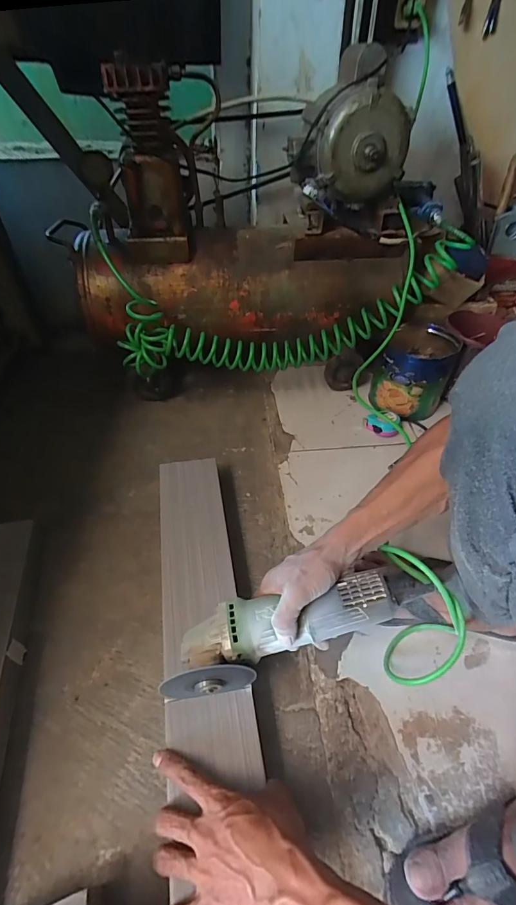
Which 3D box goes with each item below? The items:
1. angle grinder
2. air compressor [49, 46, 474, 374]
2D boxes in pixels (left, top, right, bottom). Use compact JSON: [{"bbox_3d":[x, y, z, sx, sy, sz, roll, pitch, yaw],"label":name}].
[{"bbox_3d":[0.023,0.199,0.454,0.257,0.074,0.074,-19,48,0],"label":"angle grinder"},{"bbox_3d":[0.005,-0.432,0.759,0.701,0.411,0.307,-8,45,-10],"label":"air compressor"}]

